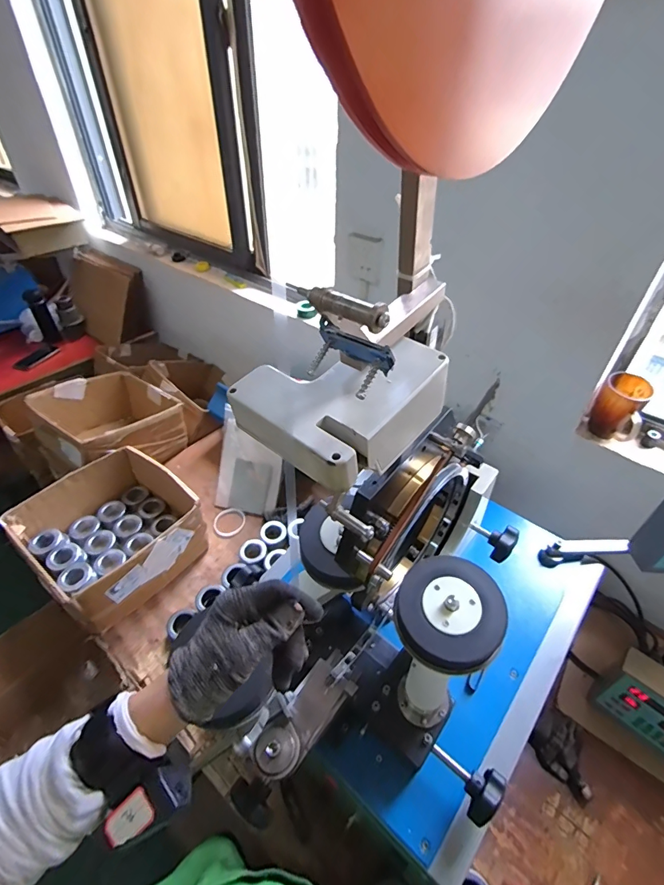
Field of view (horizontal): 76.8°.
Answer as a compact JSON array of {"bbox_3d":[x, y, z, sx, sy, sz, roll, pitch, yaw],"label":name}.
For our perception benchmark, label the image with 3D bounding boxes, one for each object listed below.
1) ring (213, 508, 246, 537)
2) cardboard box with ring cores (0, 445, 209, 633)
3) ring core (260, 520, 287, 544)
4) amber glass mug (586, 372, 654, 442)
[{"bbox_3d":[-0.281,0.218,1.149,0.085,0.007,0.082,0,57,0],"label":"ring"},{"bbox_3d":[-0.525,0.217,1.024,0.329,0.164,0.341,29,50,27],"label":"cardboard box with ring cores"},{"bbox_3d":[-0.155,0.235,1.108,0.066,0.020,0.075,-17,46,-18],"label":"ring core"},{"bbox_3d":[0.569,-0.061,0.833,0.093,0.113,0.100,30,50,28],"label":"amber glass mug"}]

